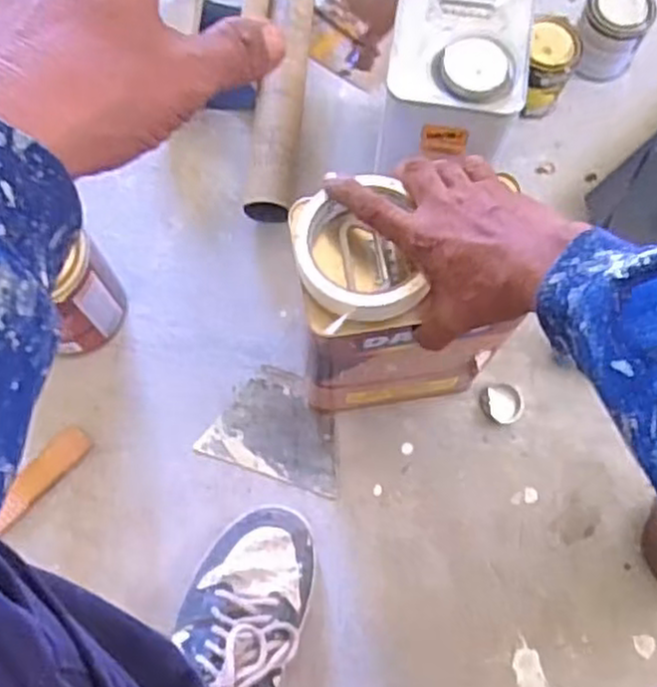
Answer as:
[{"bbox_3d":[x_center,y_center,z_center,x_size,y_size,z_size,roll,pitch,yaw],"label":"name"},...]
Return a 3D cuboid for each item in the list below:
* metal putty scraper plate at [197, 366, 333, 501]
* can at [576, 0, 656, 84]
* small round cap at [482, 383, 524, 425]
[{"bbox_3d":[-0.047,0.081,0.748,0.134,0.004,0.102,18,76,6],"label":"metal putty scraper plate"},{"bbox_3d":[0.311,-0.341,0.838,0.071,0.092,0.069,0,74,-1],"label":"can"},{"bbox_3d":[0.173,0.059,0.748,0.041,0.006,0.038,0,74,-1],"label":"small round cap"}]

